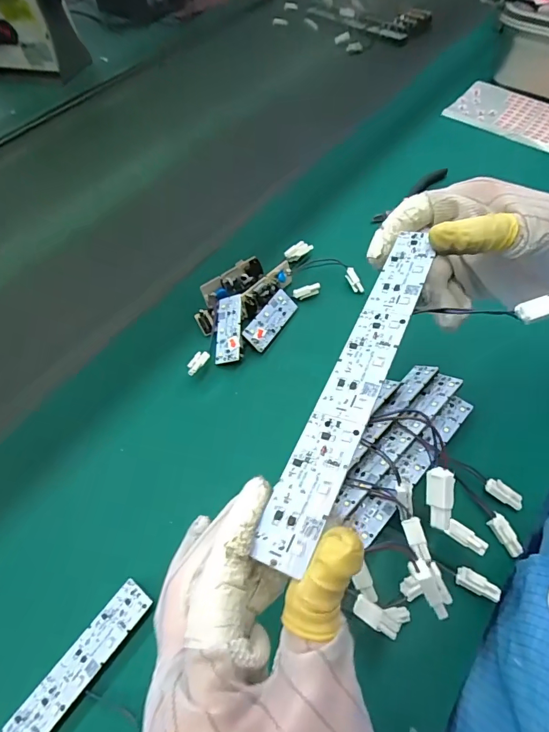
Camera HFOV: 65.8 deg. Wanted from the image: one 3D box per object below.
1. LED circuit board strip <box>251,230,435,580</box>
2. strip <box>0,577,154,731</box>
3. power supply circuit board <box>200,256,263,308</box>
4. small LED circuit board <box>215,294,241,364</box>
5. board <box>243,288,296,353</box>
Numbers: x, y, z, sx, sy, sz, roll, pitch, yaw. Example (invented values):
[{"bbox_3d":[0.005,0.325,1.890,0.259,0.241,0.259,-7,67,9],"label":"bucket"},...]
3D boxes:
[{"bbox_3d":[0.040,0.000,0.194,0.023,0.006,0.181,21,60,16],"label":"LED circuit board strip"},{"bbox_3d":[-0.145,0.211,0.241,0.025,0.004,0.187,27,63,30],"label":"strip"},{"bbox_3d":[-0.039,-0.080,0.402,0.065,0.022,0.019,-37,63,-20],"label":"power supply circuit board"},{"bbox_3d":[-0.041,-0.034,0.384,0.025,0.004,0.064,-8,68,25],"label":"small LED circuit board"},{"bbox_3d":[-0.003,-0.043,0.390,0.025,0.004,0.063,46,59,-15],"label":"board"}]

